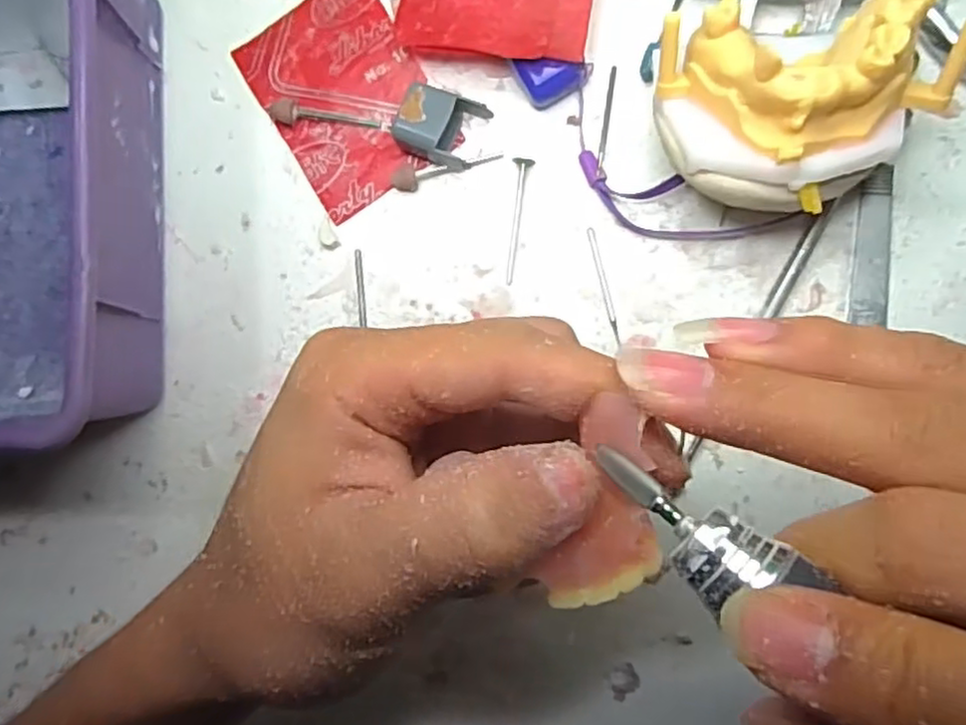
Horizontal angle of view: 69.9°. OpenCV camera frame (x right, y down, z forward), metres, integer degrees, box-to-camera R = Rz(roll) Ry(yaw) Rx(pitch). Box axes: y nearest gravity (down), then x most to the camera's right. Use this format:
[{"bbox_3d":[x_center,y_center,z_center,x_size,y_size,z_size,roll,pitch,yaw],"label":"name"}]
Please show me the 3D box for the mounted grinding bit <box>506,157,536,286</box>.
[{"bbox_3d":[0.013,-0.051,0.251,0.007,0.004,0.045,4,88,8],"label":"mounted grinding bit"}]

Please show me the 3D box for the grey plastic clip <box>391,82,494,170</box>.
[{"bbox_3d":[-0.015,-0.084,0.250,0.029,0.018,0.025,21,91,9],"label":"grey plastic clip"}]

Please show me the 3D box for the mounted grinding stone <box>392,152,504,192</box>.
[{"bbox_3d":[-0.013,-0.072,0.255,0.041,0.008,0.007,-16,85,7],"label":"mounted grinding stone"}]

